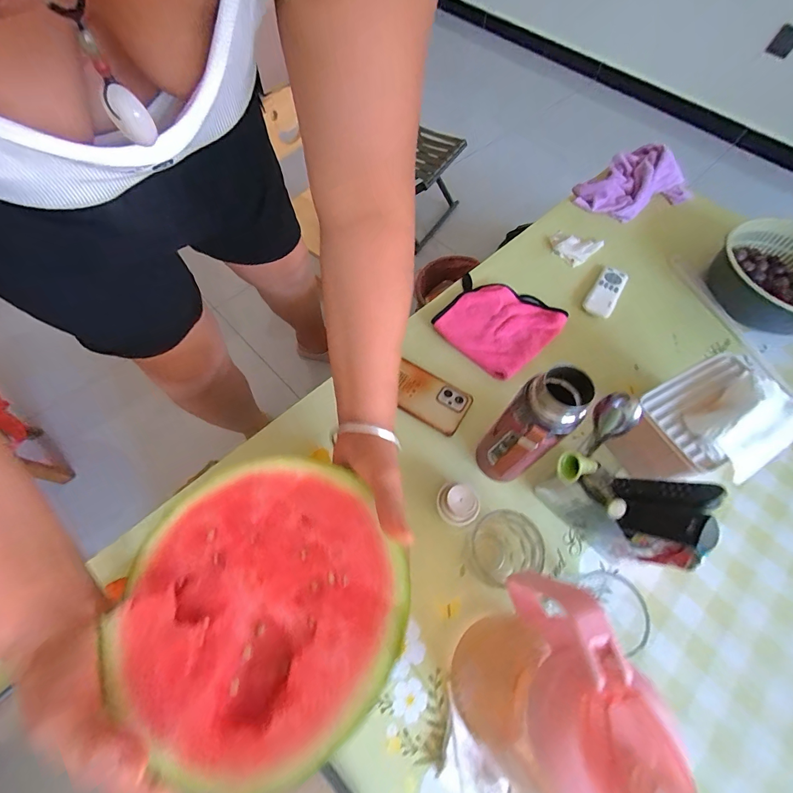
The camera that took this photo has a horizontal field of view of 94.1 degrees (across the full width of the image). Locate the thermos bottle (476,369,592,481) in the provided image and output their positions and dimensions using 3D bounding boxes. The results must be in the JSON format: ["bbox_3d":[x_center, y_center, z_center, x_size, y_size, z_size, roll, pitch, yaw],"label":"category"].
[{"bbox_3d":[0.146,0.044,0.423,0.059,0.202,0.061,1,63,-2],"label":"thermos bottle"}]

